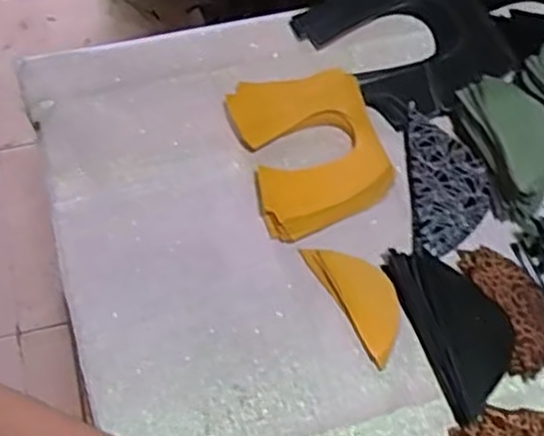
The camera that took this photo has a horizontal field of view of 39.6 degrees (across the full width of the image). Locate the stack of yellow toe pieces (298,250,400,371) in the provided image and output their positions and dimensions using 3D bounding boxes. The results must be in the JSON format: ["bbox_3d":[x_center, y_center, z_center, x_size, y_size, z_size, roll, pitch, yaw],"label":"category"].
[{"bbox_3d":[0.080,0.066,0.659,0.051,0.009,0.118,-27,69,-14],"label":"stack of yellow toe pieces"}]

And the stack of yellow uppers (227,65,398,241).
[{"bbox_3d":[0.035,-0.067,0.711,0.122,0.032,0.160,-14,66,-9],"label":"stack of yellow uppers"}]

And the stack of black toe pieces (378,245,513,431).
[{"bbox_3d":[0.157,0.089,0.634,0.071,0.025,0.146,-18,67,-11],"label":"stack of black toe pieces"}]

